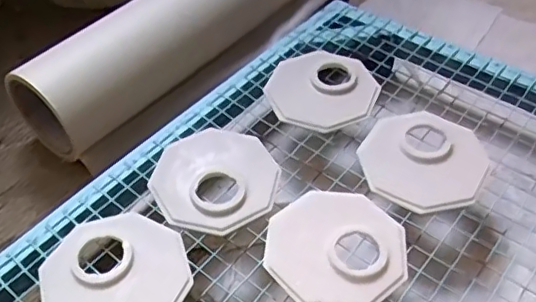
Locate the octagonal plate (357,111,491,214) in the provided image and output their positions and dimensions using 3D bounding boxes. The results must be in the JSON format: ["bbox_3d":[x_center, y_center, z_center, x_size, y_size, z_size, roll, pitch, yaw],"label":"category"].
[{"bbox_3d":[0.128,0.006,0.473,0.099,0.011,0.100,19,49,23],"label":"octagonal plate"}]

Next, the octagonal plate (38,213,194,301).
[{"bbox_3d":[-0.108,0.088,0.403,0.099,0.008,0.097,-18,45,-12],"label":"octagonal plate"}]

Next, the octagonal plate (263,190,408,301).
[{"bbox_3d":[0.051,0.069,0.418,0.100,0.007,0.101,-36,52,-27],"label":"octagonal plate"}]

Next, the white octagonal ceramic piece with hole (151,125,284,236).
[{"bbox_3d":[-0.043,0.020,0.462,0.099,0.010,0.101,6,45,12],"label":"white octagonal ceramic piece with hole"}]

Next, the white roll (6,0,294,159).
[{"bbox_3d":[-0.029,-0.185,0.669,0.084,0.106,0.570,31,55,27],"label":"white roll"}]

